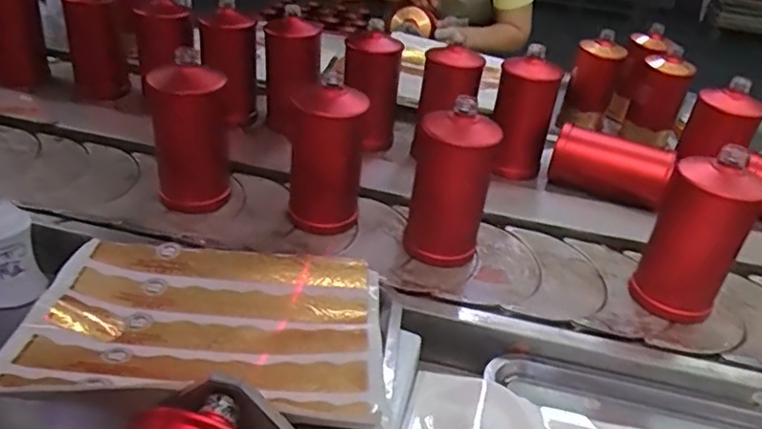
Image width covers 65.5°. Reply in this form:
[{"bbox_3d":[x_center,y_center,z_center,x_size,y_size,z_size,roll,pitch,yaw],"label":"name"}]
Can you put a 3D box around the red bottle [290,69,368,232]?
[{"bbox_3d":[-0.067,-0.071,0.714,0.089,0.172,0.081,3,32,-4],"label":"red bottle"}]

